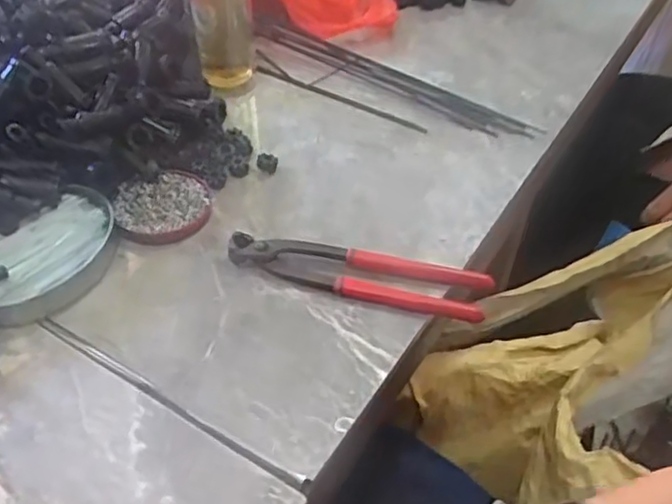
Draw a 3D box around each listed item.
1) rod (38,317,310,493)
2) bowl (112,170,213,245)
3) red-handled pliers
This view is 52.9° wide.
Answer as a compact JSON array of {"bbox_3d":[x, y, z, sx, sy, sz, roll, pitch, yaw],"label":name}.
[{"bbox_3d":[-0.117,0.098,0.453,0.233,0.006,0.009,25,50,22],"label":"rod"},{"bbox_3d":[-0.145,-0.038,0.569,0.081,0.015,0.072,-24,51,-23],"label":"bowl"},{"bbox_3d":[0.017,0.015,0.527,0.200,0.022,0.047,12,46,10],"label":"red-handled pliers"}]

